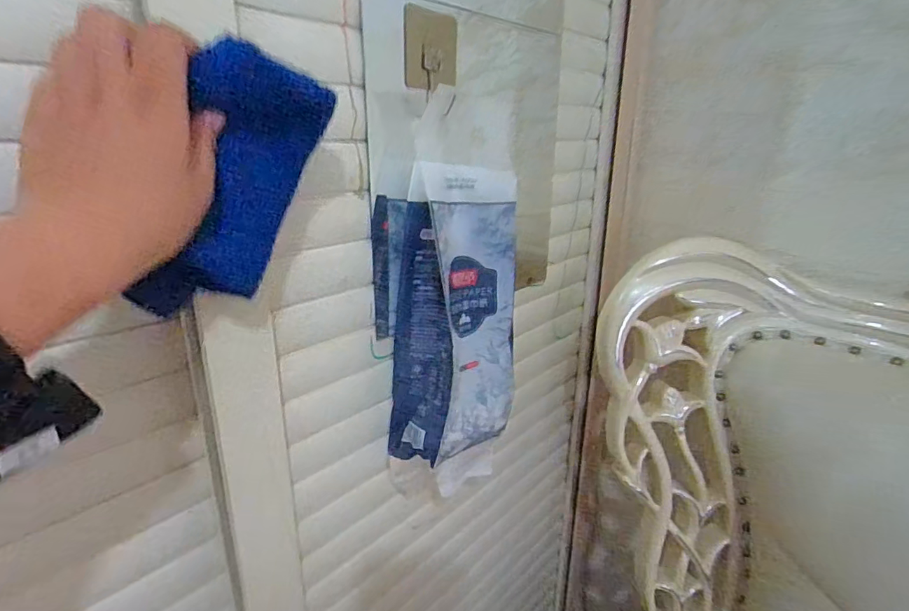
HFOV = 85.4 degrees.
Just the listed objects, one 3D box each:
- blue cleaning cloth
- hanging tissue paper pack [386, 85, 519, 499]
[{"bbox_3d":[-0.138,-0.072,0.308,0.079,0.164,0.018,19,2,-43],"label":"blue cleaning cloth"},{"bbox_3d":[-0.002,0.008,0.501,0.083,0.375,0.138,17,24,39],"label":"hanging tissue paper pack"}]

